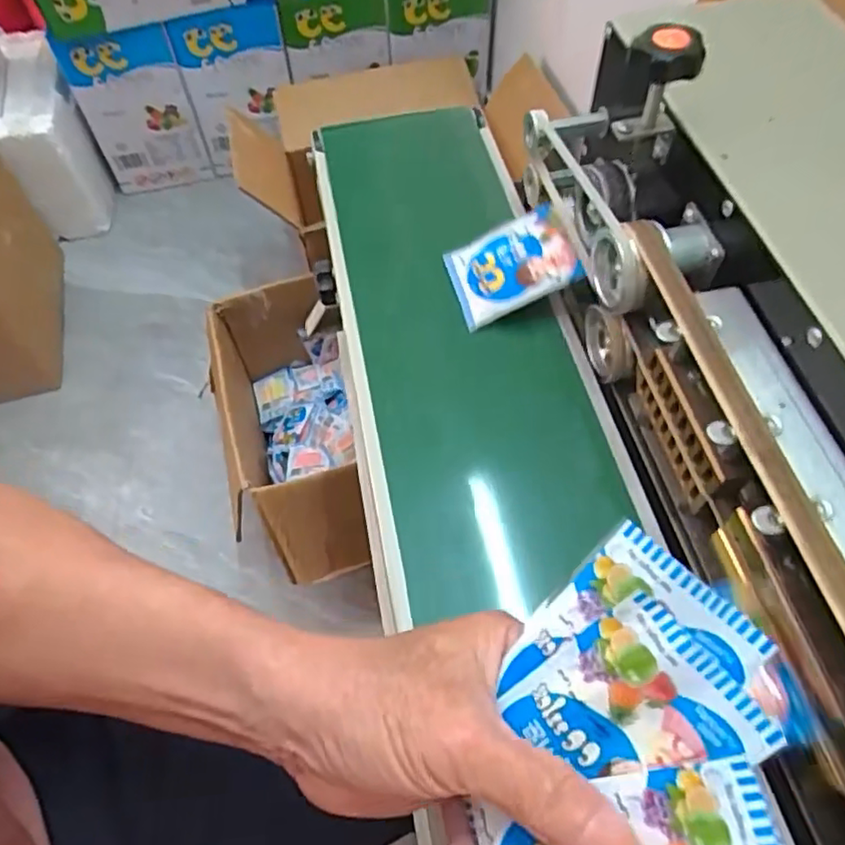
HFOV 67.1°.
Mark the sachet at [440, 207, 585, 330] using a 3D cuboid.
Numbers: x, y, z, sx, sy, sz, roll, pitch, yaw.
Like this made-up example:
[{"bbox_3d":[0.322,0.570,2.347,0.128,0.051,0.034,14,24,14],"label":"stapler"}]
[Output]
[{"bbox_3d":[0.059,-0.107,0.431,0.080,0.012,0.066,-25,60,16],"label":"sachet"}]

